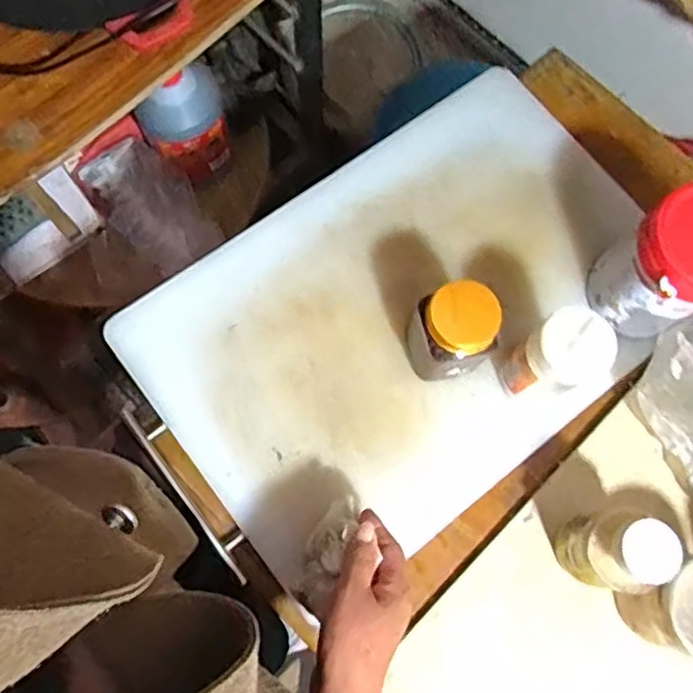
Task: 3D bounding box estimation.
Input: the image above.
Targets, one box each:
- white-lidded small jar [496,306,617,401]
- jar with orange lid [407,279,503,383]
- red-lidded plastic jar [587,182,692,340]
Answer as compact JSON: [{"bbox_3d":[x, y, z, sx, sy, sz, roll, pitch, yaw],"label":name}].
[{"bbox_3d":[0.186,0.012,0.611,0.069,0.119,0.065,0,77,0],"label":"white-lidded small jar"},{"bbox_3d":[0.093,-0.010,0.621,0.074,0.113,0.068,-18,78,-5],"label":"jar with orange lid"},{"bbox_3d":[0.295,-0.071,0.623,0.090,0.157,0.096,0,77,0],"label":"red-lidded plastic jar"}]

